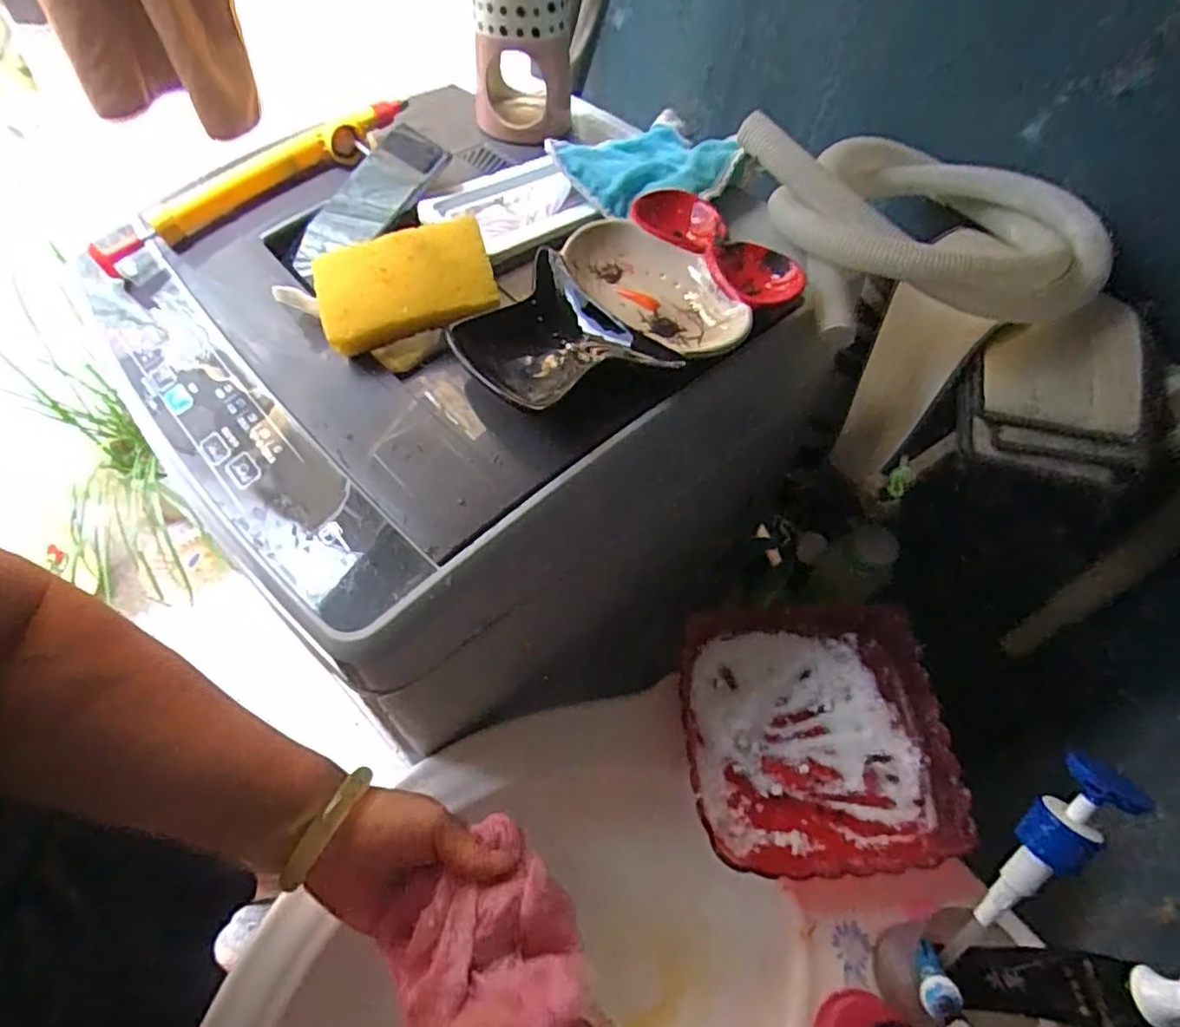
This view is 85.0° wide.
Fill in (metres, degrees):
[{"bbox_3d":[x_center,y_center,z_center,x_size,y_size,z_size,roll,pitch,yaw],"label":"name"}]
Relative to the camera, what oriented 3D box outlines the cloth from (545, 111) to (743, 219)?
[{"bbox_3d":[0.060,-0.322,0.584,0.164,0.020,0.143,-32,64,-23],"label":"cloth"}]

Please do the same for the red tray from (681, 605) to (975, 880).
[{"bbox_3d":[0.176,0.173,0.511,0.200,0.042,0.202,0,56,-5],"label":"red tray"}]

